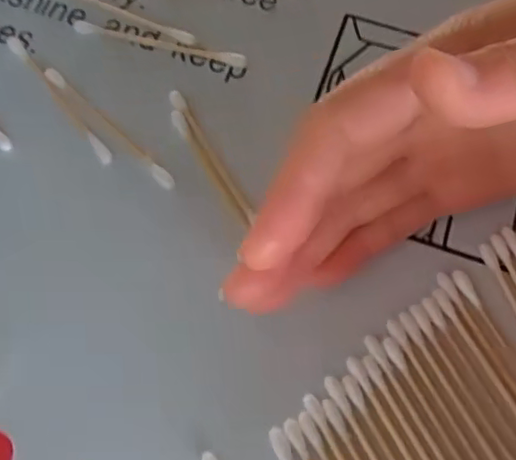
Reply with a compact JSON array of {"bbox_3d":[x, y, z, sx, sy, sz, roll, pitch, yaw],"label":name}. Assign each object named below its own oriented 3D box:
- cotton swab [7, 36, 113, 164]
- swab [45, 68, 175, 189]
[{"bbox_3d":[-0.078,-0.053,0.238,0.005,0.004,0.074,-36,72,-15],"label":"cotton swab"},{"bbox_3d":[-0.057,-0.040,0.232,0.072,0.004,0.005,43,72,16],"label":"swab"}]

